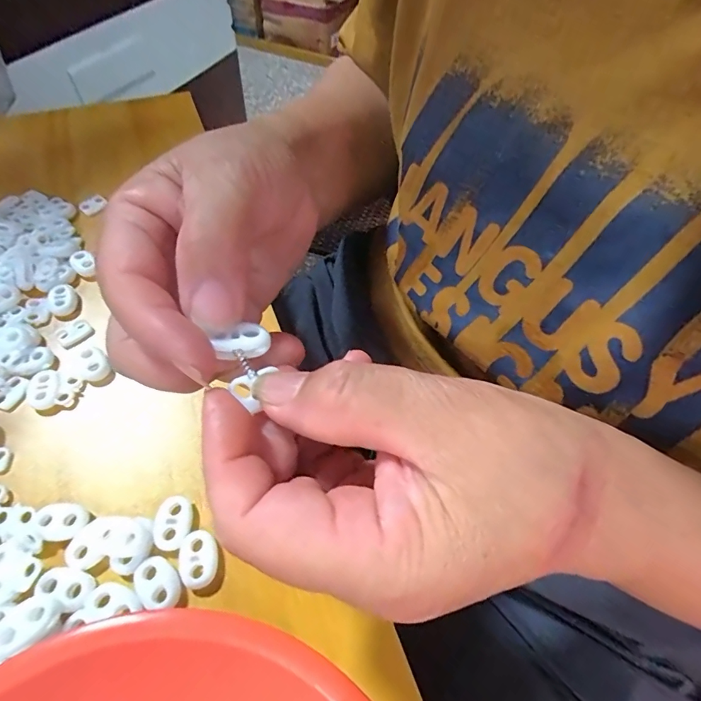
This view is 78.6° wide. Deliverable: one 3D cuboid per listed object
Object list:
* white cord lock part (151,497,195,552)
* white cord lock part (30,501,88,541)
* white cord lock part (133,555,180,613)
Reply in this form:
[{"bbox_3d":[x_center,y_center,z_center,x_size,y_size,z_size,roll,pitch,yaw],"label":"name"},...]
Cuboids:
[{"bbox_3d":[-0.077,0.075,0.187,0.015,0.004,0.022,1,55,-1],"label":"white cord lock part"},{"bbox_3d":[-0.127,0.073,0.185,0.022,0.004,0.015,0,55,-1],"label":"white cord lock part"},{"bbox_3d":[-0.078,0.094,0.172,0.015,0.004,0.022,-36,64,-23],"label":"white cord lock part"}]

